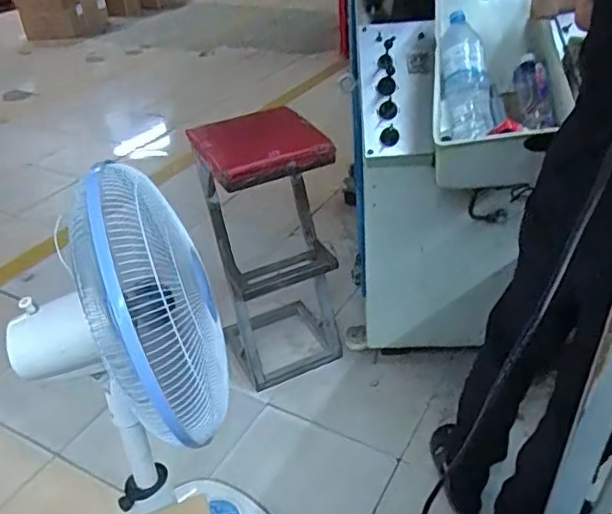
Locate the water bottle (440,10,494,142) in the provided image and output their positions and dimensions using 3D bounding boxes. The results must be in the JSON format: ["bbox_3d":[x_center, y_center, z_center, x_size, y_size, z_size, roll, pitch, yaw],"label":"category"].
[{"bbox_3d":[0.320,-0.368,1.203,0.110,0.266,0.086,-5,3,-1],"label":"water bottle"}]

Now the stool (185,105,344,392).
[{"bbox_3d":[-0.101,-0.016,1.673,0.287,0.700,0.329,-18,38,-19],"label":"stool"}]

